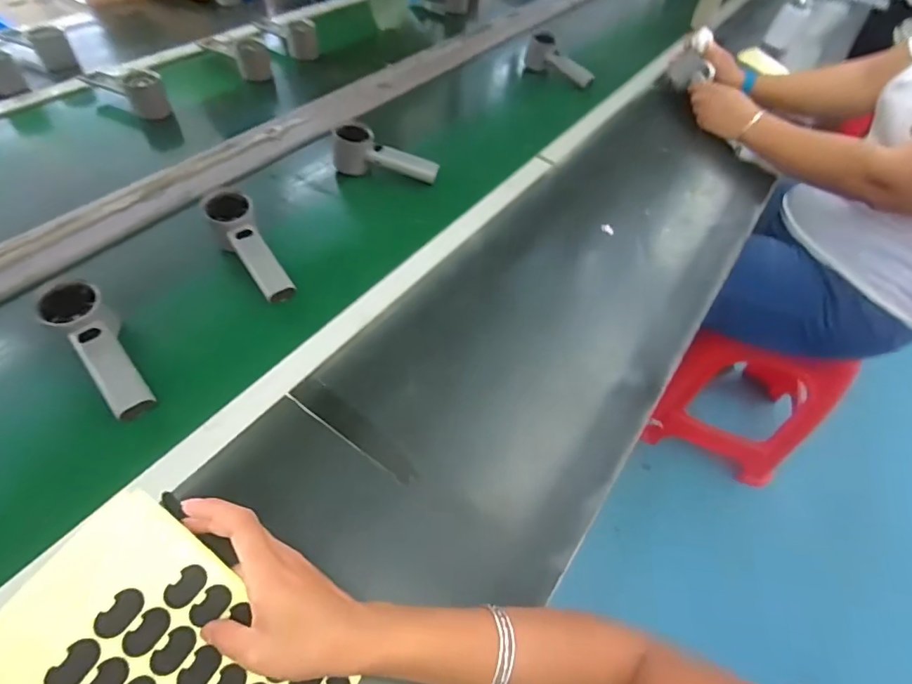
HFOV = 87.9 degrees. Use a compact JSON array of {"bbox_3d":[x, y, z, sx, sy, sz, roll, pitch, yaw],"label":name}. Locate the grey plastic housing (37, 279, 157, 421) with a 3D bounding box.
[{"bbox_3d":[-0.349,0.010,0.465,0.050,0.041,0.155,-32,80,-26],"label":"grey plastic housing"}]

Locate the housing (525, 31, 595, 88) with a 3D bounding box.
[{"bbox_3d":[0.210,-0.563,0.956,0.047,0.066,0.156,-36,62,-27],"label":"housing"}]

